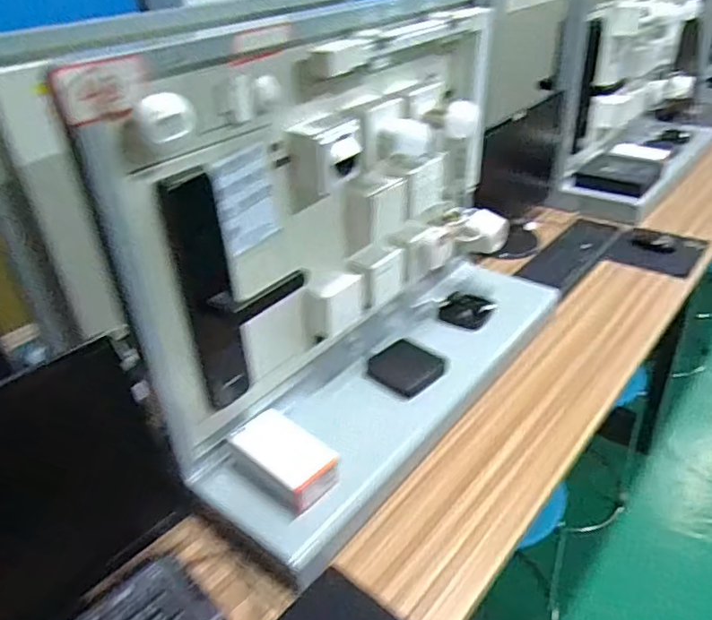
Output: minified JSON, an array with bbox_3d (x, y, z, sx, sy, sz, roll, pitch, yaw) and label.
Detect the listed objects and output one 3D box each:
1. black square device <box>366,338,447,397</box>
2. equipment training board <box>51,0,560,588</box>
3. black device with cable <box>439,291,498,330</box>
[{"bbox_3d":[0.090,0.104,1.070,0.119,0.020,0.110,22,43,35],"label":"black square device"},{"bbox_3d":[0.048,-0.123,0.930,0.272,0.605,0.778,22,42,34],"label":"equipment training board"},{"bbox_3d":[0.229,0.000,1.208,0.100,0.024,0.082,13,38,25],"label":"black device with cable"}]

